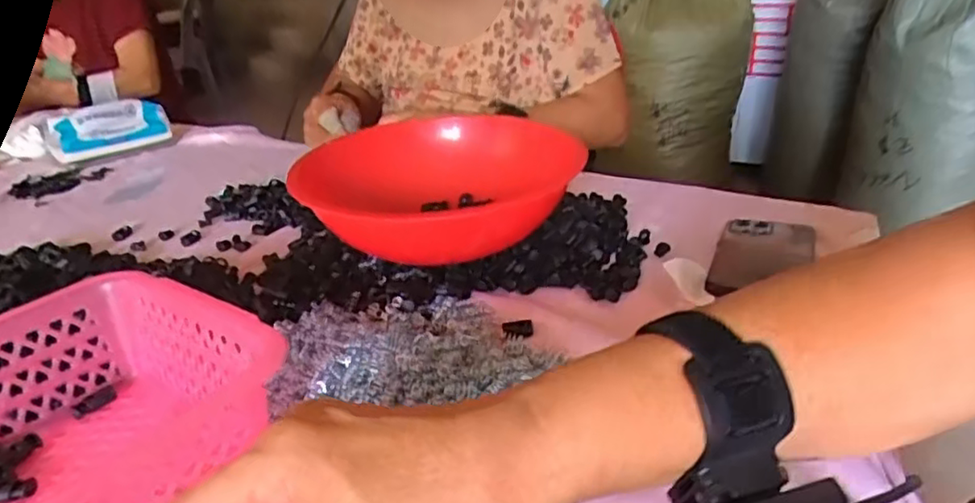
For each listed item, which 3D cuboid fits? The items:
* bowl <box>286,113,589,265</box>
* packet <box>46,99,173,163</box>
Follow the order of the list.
[{"bbox_3d":[-0.048,-0.036,0.563,0.220,0.097,0.213,-4,27,2],"label":"bowl"},{"bbox_3d":[-0.587,-0.191,0.994,0.162,0.079,0.038,-31,5,-38],"label":"packet"}]

